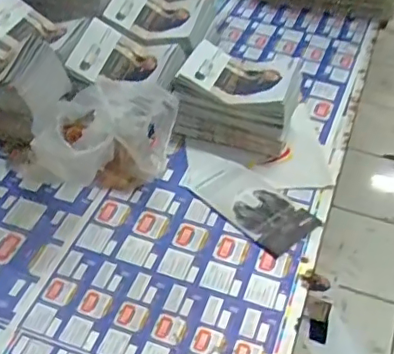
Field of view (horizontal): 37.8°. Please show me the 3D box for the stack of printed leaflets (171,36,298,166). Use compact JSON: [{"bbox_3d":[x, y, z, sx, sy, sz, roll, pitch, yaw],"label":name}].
[{"bbox_3d":[0.062,-0.120,0.926,0.178,0.120,0.132,18,46,14],"label":"stack of printed leaflets"}]

